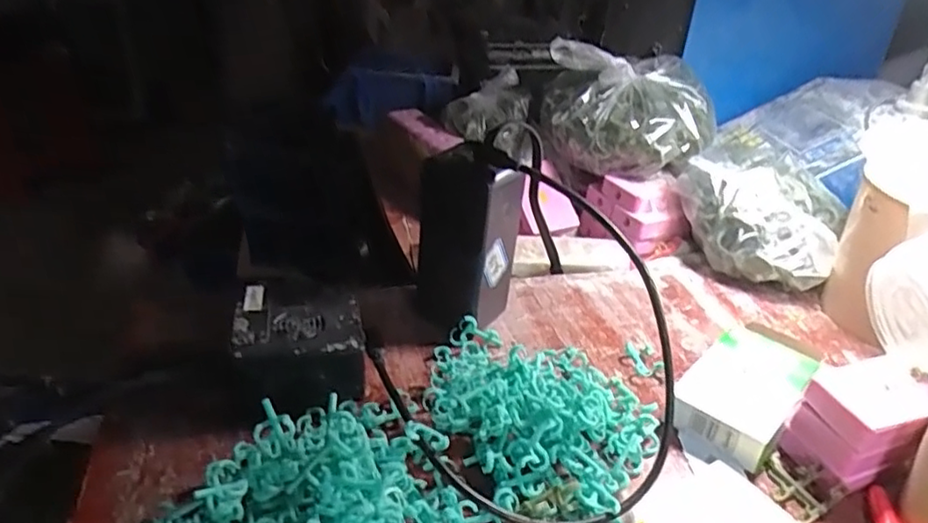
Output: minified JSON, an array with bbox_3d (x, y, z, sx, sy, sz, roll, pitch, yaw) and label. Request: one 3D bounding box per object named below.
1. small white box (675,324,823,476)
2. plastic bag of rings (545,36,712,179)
[{"bbox_3d":[0.183,0.086,0.416,0.060,0.027,0.116,28,39,33],"label":"small white box"},{"bbox_3d":[0.156,-0.144,0.614,0.165,0.098,0.109,10,32,9],"label":"plastic bag of rings"}]

